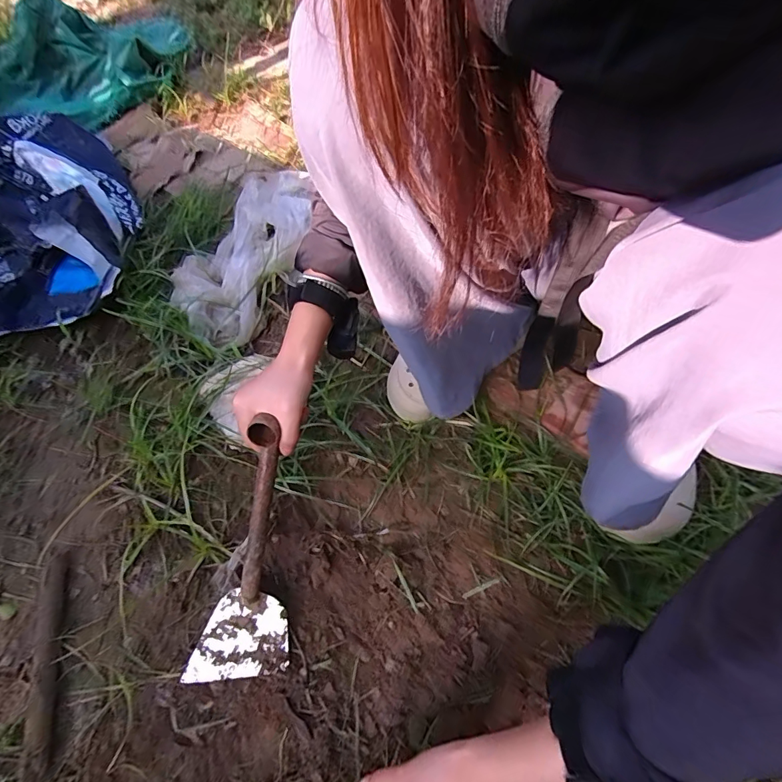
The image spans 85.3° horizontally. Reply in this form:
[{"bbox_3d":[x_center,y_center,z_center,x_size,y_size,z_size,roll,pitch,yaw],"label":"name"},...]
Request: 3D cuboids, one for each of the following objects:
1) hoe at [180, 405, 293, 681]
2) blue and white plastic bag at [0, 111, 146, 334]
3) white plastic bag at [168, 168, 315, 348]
[{"bbox_3d":[-0.135,0.170,0.431,0.093,0.045,0.288,16,102,13],"label":"hoe"},{"bbox_3d":[-0.668,-0.366,0.772,0.343,0.162,0.642,-19,58,-8],"label":"blue and white plastic bag"},{"bbox_3d":[-0.240,-0.247,0.719,0.185,0.083,0.347,20,61,16],"label":"white plastic bag"}]

